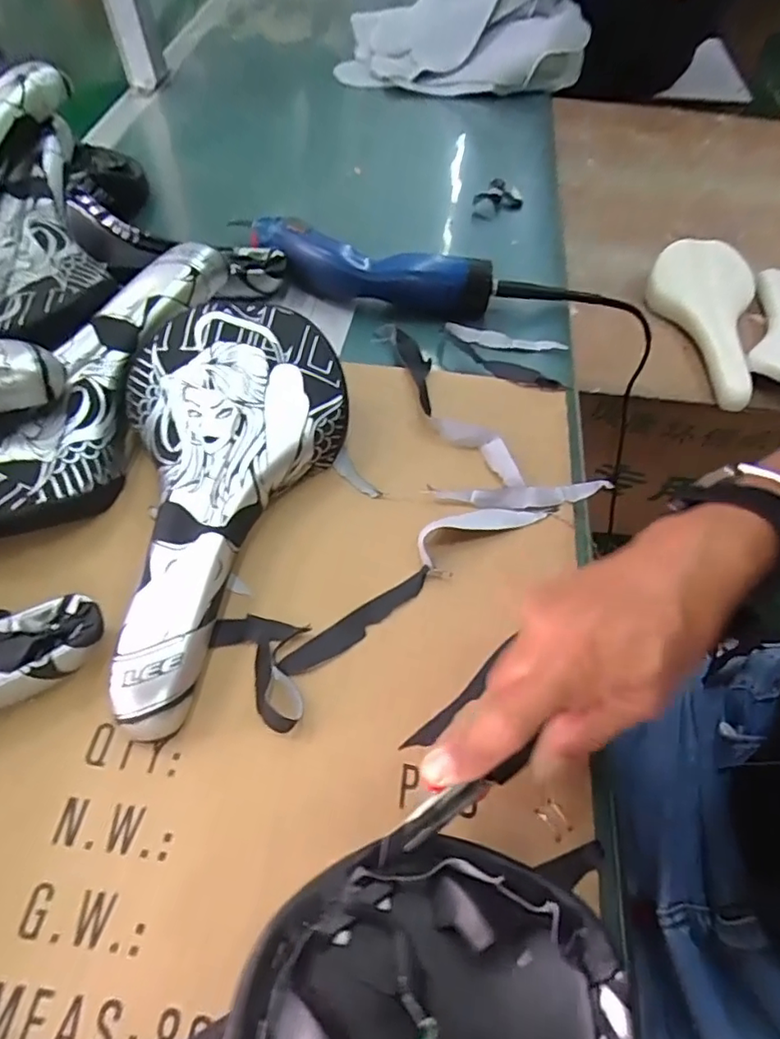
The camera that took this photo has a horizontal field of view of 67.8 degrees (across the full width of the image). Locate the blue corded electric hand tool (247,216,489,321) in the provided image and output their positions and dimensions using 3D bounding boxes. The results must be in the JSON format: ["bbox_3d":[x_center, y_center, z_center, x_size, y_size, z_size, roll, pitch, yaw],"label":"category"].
[{"bbox_3d":[-0.024,-0.216,0.502,0.221,0.049,0.055,17,56,10],"label":"blue corded electric hand tool"}]

